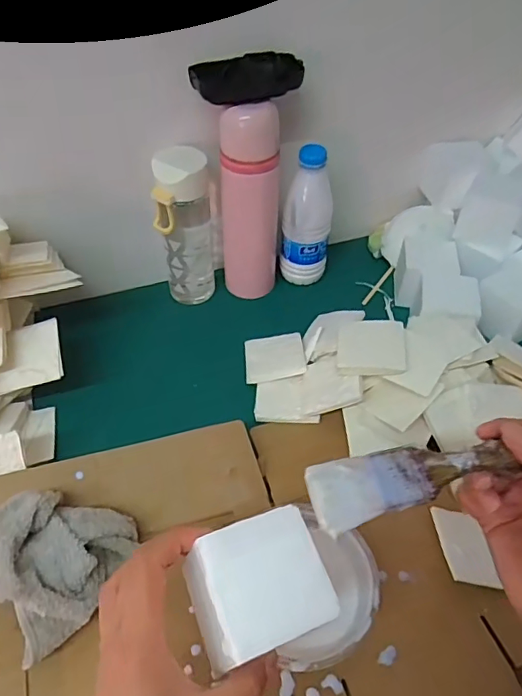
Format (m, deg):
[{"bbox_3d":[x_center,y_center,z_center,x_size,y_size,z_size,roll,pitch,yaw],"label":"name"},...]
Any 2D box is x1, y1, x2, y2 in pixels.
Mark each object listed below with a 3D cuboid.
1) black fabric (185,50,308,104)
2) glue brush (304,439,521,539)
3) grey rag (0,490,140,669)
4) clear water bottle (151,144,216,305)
[{"bbox_3d":[-0.013,-0.265,0.501,0.108,0.032,0.028,-13,52,-13],"label":"black fabric"},{"bbox_3d":[0.113,0.074,0.313,0.167,0.010,0.041,-13,57,-4],"label":"glue brush"},{"bbox_3d":[-0.168,0.167,0.397,0.103,0.062,0.118,18,51,13],"label":"grey rag"},{"bbox_3d":[-0.089,-0.131,0.604,0.060,0.205,0.059,4,50,1],"label":"clear water bottle"}]

